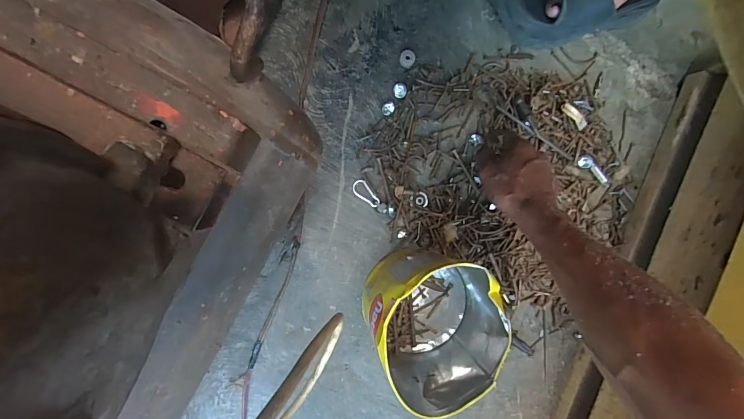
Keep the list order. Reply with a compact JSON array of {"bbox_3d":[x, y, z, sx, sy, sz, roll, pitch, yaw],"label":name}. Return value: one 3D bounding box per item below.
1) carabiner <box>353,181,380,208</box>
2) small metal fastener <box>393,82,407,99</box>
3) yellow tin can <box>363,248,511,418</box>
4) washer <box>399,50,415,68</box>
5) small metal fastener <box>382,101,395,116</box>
[{"bbox_3d":[-0.008,-0.021,0.540,0.022,0.004,0.044,-38,97,-5],"label":"carabiner"},{"bbox_3d":[0.039,-0.165,0.539,0.018,0.004,0.022,5,91,-8],"label":"small metal fastener"},{"bbox_3d":[0.073,0.139,0.480,0.149,0.158,0.152,11,90,-8],"label":"yellow tin can"},{"bbox_3d":[0.050,-0.209,0.540,0.021,0.004,0.024,18,89,-8],"label":"washer"},{"bbox_3d":[0.023,-0.140,0.538,0.019,0.006,0.016,-43,97,-5],"label":"small metal fastener"}]

